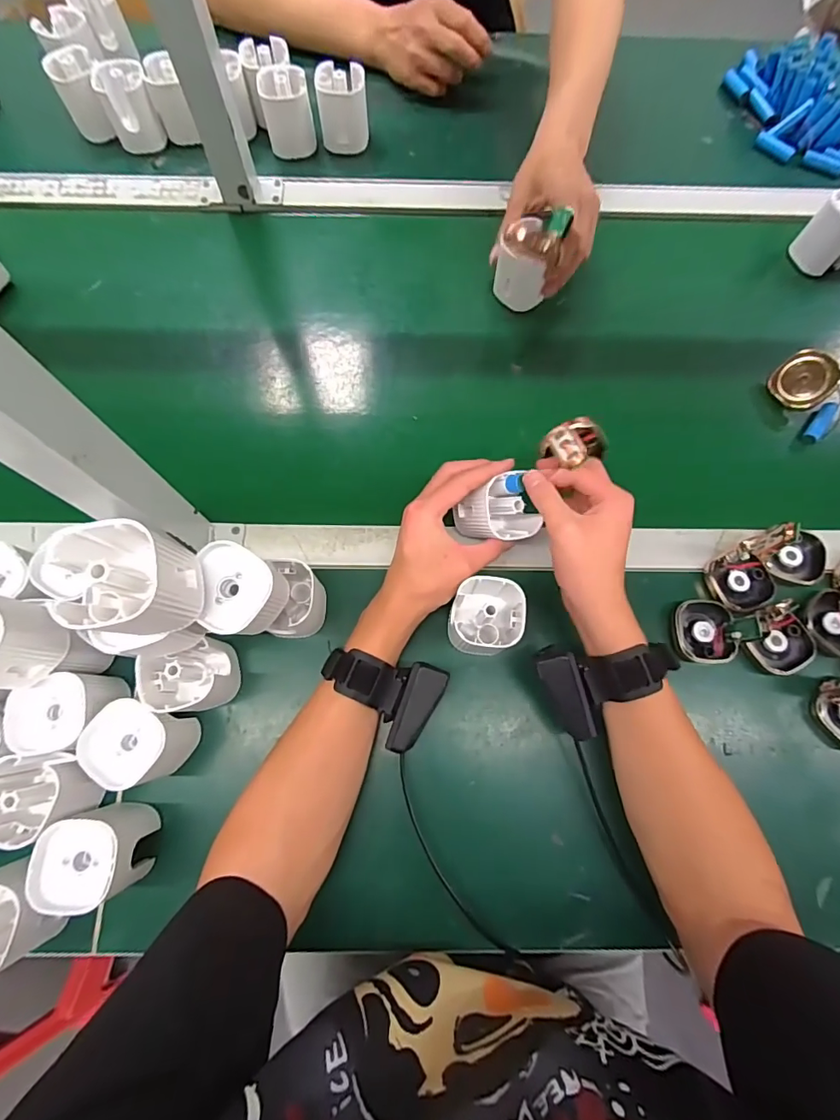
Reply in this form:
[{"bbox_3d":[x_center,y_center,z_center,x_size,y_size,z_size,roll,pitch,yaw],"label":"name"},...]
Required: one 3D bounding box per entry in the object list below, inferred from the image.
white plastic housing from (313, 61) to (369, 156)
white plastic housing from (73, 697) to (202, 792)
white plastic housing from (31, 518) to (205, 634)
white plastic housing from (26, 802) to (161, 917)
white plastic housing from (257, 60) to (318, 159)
[{"bbox_3d":[-0.091,-0.533,0.571,0.057,0.066,0.045,-2,73,-2],"label":"white plastic housing"},{"bbox_3d":[-0.210,0.135,0.365,0.055,0.063,0.053,32,75,8],"label":"white plastic housing"},{"bbox_3d":[-0.160,0.016,0.271,0.054,0.066,0.059,-6,72,-5],"label":"white plastic housing"},{"bbox_3d":[-0.227,0.211,0.346,0.055,0.067,0.054,2,73,-1],"label":"white plastic housing"},{"bbox_3d":[-0.154,-0.524,0.565,0.055,0.063,0.057,-6,73,-3],"label":"white plastic housing"}]

